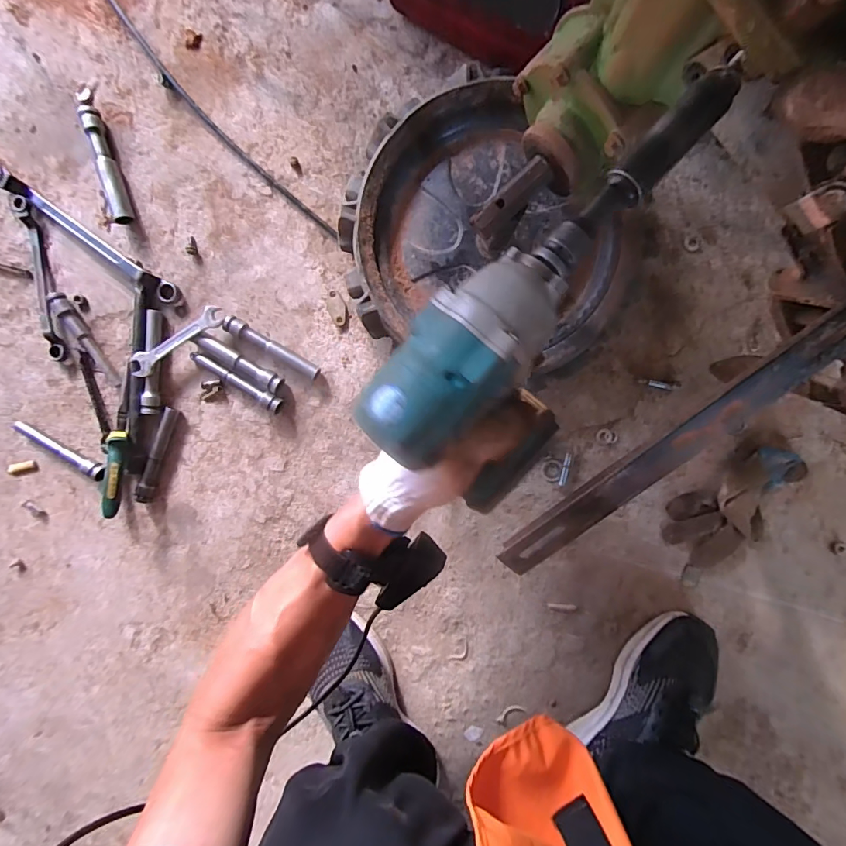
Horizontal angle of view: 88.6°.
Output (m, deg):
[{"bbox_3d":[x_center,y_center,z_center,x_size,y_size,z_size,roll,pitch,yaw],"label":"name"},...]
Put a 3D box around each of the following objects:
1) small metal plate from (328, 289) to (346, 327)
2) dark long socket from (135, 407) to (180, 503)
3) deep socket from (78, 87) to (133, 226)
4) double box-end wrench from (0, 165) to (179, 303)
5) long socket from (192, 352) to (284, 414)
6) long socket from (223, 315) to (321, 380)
[{"bbox_3d":[-0.108,-0.145,0.545,0.021,0.005,0.045,-9,96,1],"label":"small metal plate"},{"bbox_3d":[-0.350,0.044,0.572,0.020,0.014,0.132,21,95,-2],"label":"dark long socket"},{"bbox_3d":[-0.388,-0.324,0.527,0.025,0.016,0.159,-14,95,2],"label":"deep socket"},{"bbox_3d":[-0.413,-0.228,0.529,0.252,0.025,0.025,35,95,-3],"label":"double box-end wrench"},{"bbox_3d":[-0.239,-0.053,0.553,0.130,0.021,0.020,31,95,-3],"label":"long socket"},{"bbox_3d":[-0.188,-0.094,0.543,0.130,0.019,0.019,30,95,-2],"label":"long socket"}]

